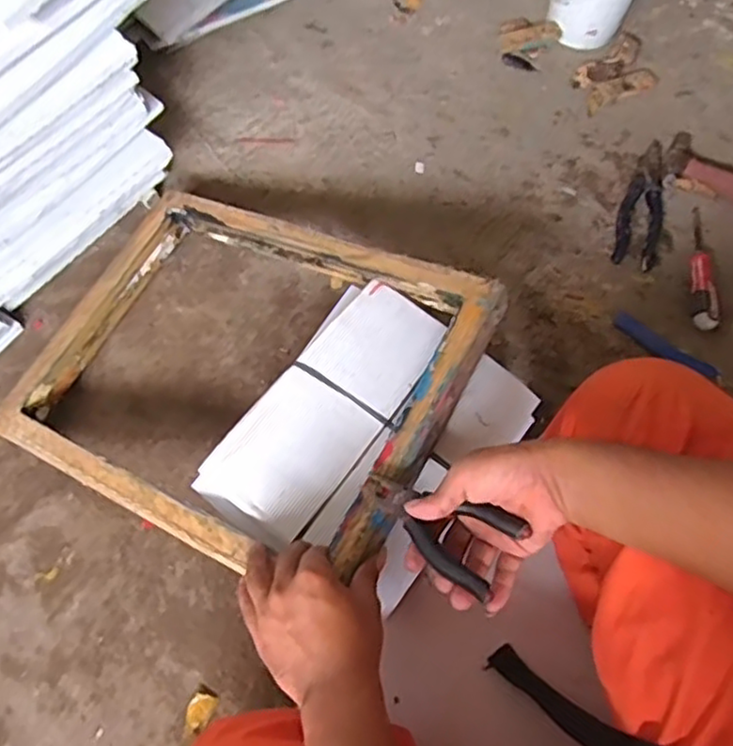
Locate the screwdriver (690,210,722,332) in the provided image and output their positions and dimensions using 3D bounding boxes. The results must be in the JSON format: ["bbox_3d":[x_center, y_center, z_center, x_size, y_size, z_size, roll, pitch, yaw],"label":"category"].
[{"bbox_3d":[0.431,-0.136,0.872,0.027,0.029,0.176,8,65,2],"label":"screwdriver"}]

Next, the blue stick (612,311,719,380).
[{"bbox_3d":[0.367,-0.032,0.838,0.135,0.014,0.024,35,83,16],"label":"blue stick"}]

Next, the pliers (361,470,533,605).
[{"bbox_3d":[0.053,0.124,0.555,0.138,0.014,0.062,20,72,32],"label":"pliers"}]

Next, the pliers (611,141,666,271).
[{"bbox_3d":[0.369,-0.225,0.909,0.056,0.012,0.191,15,73,4],"label":"pliers"}]

